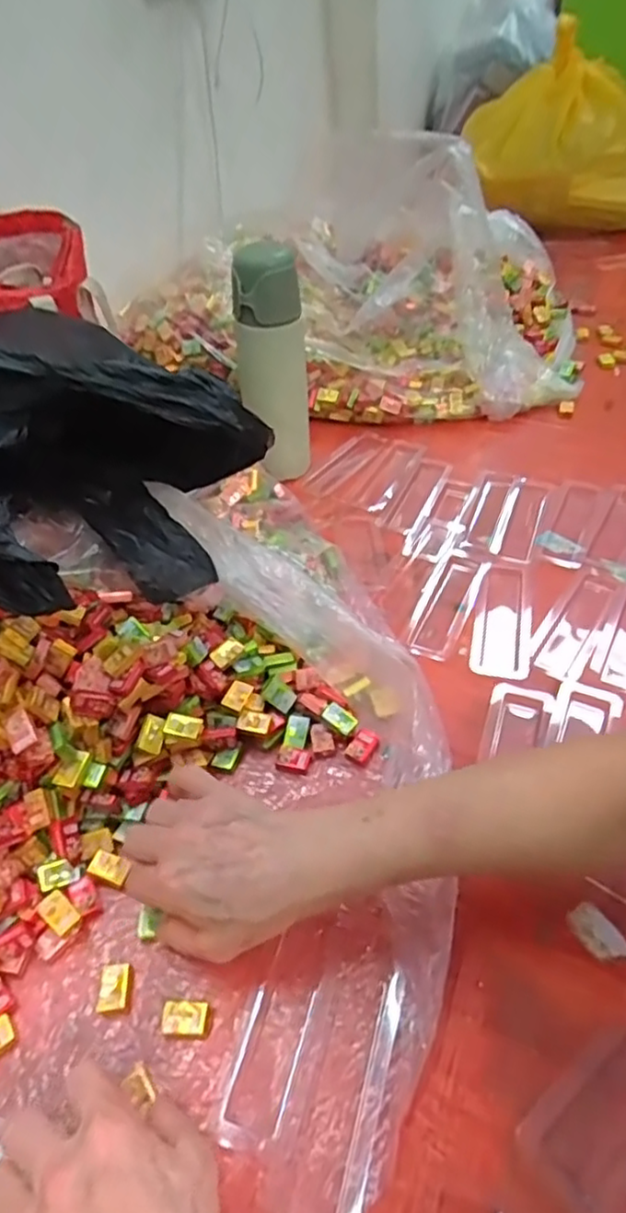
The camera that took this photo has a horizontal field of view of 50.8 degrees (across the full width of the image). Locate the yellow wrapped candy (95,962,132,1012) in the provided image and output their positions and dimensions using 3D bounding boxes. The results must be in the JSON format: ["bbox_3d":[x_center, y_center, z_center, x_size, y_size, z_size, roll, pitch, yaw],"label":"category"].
[{"bbox_3d":[-0.120,0.229,0.396,0.019,0.009,0.025,-2,46,4],"label":"yellow wrapped candy"}]

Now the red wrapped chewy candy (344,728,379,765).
[{"bbox_3d":[0.038,0.105,0.501,0.019,0.008,0.027,26,54,27],"label":"red wrapped chewy candy"}]

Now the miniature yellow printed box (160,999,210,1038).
[{"bbox_3d":[-0.074,0.239,0.382,0.027,0.006,0.018,-1,46,5],"label":"miniature yellow printed box"}]

